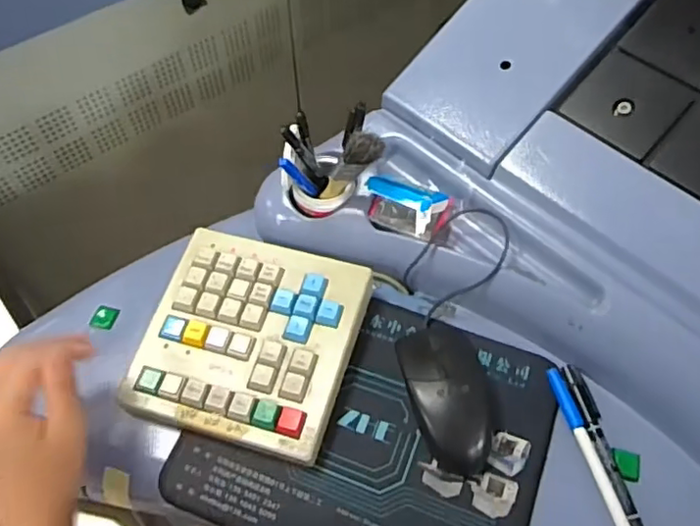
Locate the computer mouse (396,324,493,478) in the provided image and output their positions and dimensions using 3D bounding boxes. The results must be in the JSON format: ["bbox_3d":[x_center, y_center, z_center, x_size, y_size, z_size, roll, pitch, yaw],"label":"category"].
[{"bbox_3d":[0.072,0.098,0.455,0.055,0.031,0.108,-8,57,-5],"label":"computer mouse"}]

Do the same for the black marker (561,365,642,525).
[{"bbox_3d":[0.189,0.140,0.445,0.017,0.010,0.140,-11,57,-8],"label":"black marker"}]

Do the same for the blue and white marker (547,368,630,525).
[{"bbox_3d":[0.177,0.149,0.434,0.009,0.012,0.158,-12,57,-8],"label":"blue and white marker"}]

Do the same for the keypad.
[{"bbox_3d":[-0.079,0.058,0.482,0.160,0.031,0.159,15,58,10],"label":"keypad"}]

